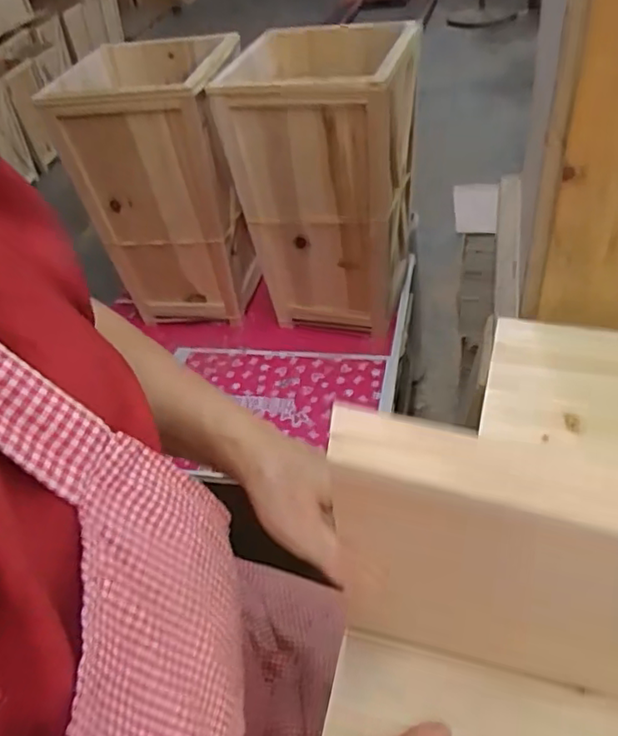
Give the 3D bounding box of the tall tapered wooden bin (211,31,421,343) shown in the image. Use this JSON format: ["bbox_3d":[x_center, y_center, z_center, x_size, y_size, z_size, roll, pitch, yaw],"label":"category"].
[{"bbox_3d":[0.042,-0.300,1.033,0.259,0.430,0.225,8,46,19],"label":"tall tapered wooden bin"}]

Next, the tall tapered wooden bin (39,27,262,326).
[{"bbox_3d":[-0.241,-0.326,1.098,0.279,0.423,0.244,-4,43,8],"label":"tall tapered wooden bin"}]

